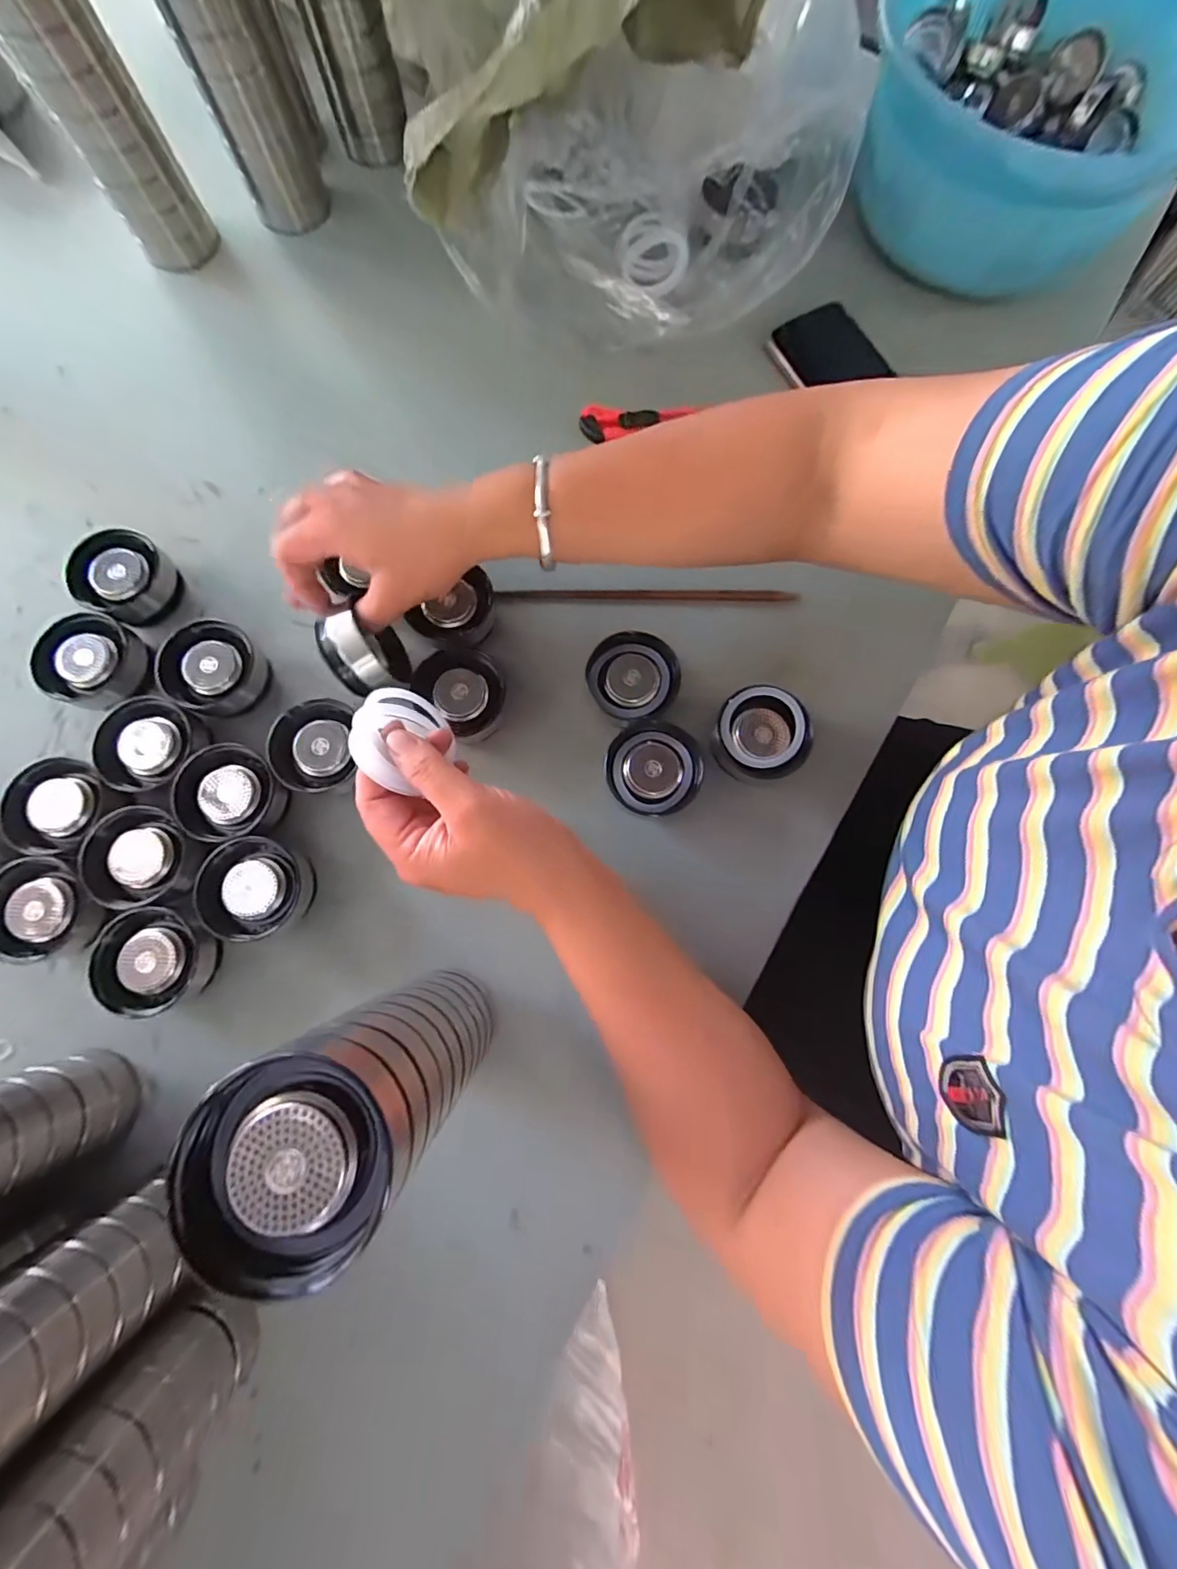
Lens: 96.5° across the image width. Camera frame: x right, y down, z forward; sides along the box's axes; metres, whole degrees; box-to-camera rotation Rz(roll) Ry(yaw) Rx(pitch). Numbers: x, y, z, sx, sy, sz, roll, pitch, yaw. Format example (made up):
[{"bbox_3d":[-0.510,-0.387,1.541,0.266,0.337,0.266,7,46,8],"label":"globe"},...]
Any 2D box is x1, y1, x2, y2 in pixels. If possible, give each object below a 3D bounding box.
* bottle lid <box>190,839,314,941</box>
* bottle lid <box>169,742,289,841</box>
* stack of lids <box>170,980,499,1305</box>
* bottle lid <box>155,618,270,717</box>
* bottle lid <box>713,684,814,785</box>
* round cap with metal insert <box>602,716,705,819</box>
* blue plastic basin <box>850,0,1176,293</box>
[{"bbox_3d":[-0.225,0.069,0.352,0.059,0.028,0.064,-9,79,-3],"label":"bottle lid"},{"bbox_3d":[-0.251,0.009,0.369,0.061,0.030,0.062,0,79,-1],"label":"bottle lid"},{"bbox_3d":[-0.097,0.138,0.255,0.068,0.188,0.068,36,80,6],"label":"stack of lids"},{"bbox_3d":[-0.275,-0.085,0.388,0.058,0.032,0.064,31,80,5],"label":"bottle lid"},{"bbox_3d":[0.124,-0.034,0.390,0.064,0.040,0.064,0,79,-1],"label":"bottle lid"},{"bbox_3d":[0.046,-0.010,0.389,0.067,0.036,0.066,0,79,-1],"label":"round cap with metal insert"},{"bbox_3d":[0.360,-0.553,0.441,0.263,0.120,0.275,0,79,-1],"label":"blue plastic basin"}]

